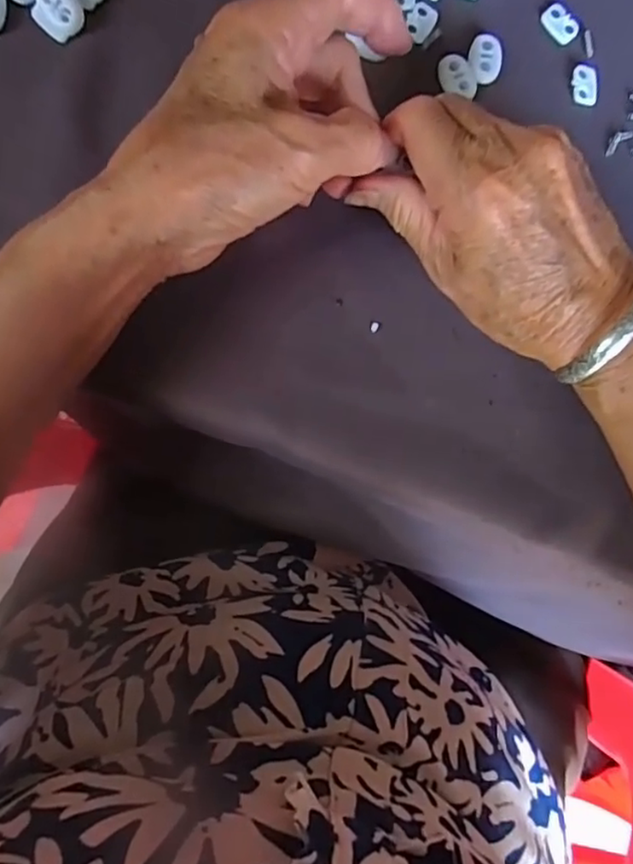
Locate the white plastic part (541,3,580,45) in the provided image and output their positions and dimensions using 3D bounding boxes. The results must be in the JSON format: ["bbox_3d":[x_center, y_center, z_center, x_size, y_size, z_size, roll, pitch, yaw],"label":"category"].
[{"bbox_3d":[0.119,-0.200,0.302,0.019,0.004,0.014,44,82,-3],"label":"white plastic part"}]

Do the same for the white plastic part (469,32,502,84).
[{"bbox_3d":[0.080,-0.177,0.294,0.015,0.005,0.023,6,85,-7],"label":"white plastic part"}]

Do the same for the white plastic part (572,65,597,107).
[{"bbox_3d":[0.130,-0.168,0.301,0.012,0.004,0.019,0,86,-8],"label":"white plastic part"}]

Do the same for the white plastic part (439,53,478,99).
[{"bbox_3d":[0.066,-0.167,0.292,0.015,0.004,0.021,-28,90,-9],"label":"white plastic part"}]

